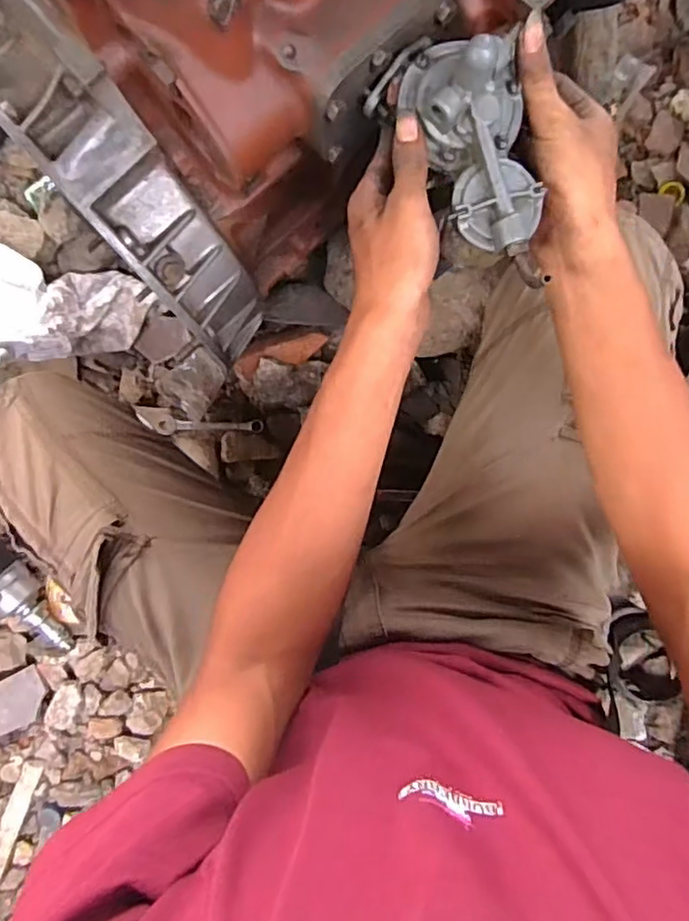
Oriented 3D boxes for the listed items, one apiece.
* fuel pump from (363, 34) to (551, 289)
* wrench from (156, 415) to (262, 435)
[{"bbox_3d":[0.082,-0.185,0.364,0.076,0.062,0.163,-25,88,4],"label":"fuel pump"},{"bbox_3d":[-0.186,-0.049,0.846,0.147,0.011,0.026,-1,89,4],"label":"wrench"}]

